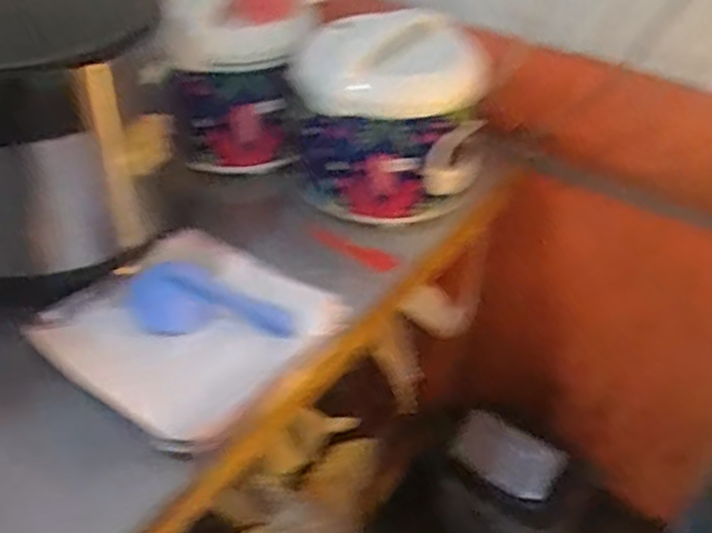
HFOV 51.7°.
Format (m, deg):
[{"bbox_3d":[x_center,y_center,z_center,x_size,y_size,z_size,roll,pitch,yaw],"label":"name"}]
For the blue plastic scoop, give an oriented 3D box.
[{"bbox_3d":[-0.165,0.042,0.863,0.183,0.075,0.090,6,42,5],"label":"blue plastic scoop"}]

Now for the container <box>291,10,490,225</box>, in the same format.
[{"bbox_3d":[0.046,-0.205,1.006,0.247,0.203,0.218,-1,42,-3],"label":"container"}]

